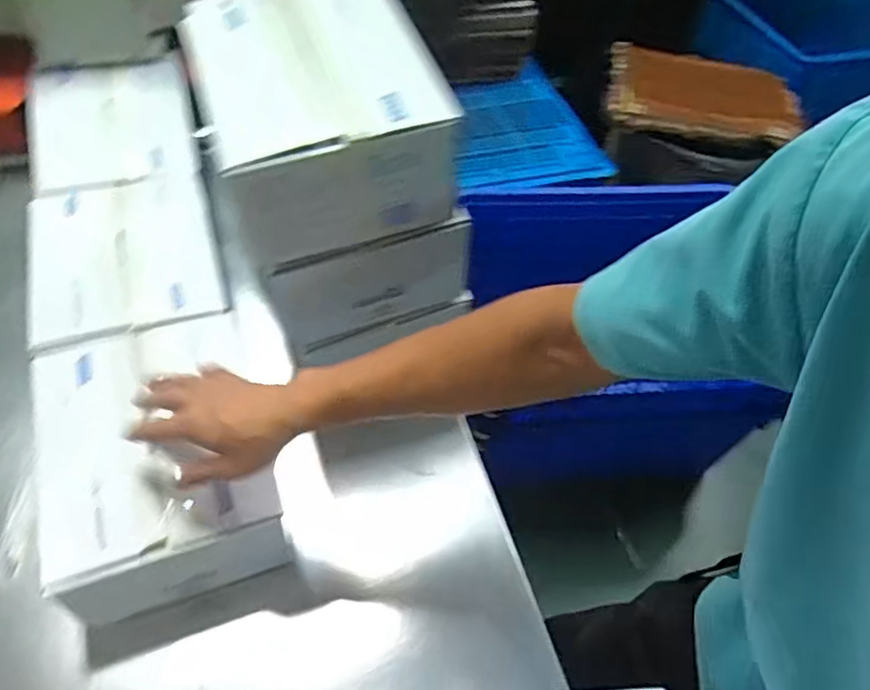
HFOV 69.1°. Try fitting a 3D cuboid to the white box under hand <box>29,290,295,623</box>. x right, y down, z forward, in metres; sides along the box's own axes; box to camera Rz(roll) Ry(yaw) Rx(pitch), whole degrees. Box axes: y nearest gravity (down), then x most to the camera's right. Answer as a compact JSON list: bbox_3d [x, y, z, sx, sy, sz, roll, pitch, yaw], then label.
[{"bbox_3d":[-0.275,0.108,0.622,0.187,0.108,0.261,-17,56,-17],"label":"white box under hand"}]

